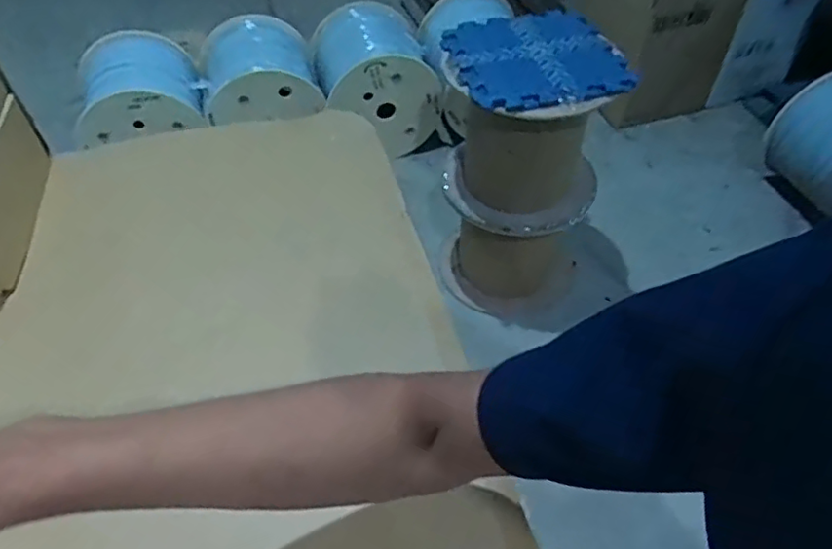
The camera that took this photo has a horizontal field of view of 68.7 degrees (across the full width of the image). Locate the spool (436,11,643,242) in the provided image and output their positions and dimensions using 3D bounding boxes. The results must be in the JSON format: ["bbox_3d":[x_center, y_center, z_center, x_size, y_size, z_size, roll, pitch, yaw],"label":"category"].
[{"bbox_3d":[0.231,-0.302,1.309,0.324,0.391,0.312,-2,51,3],"label":"spool"}]

